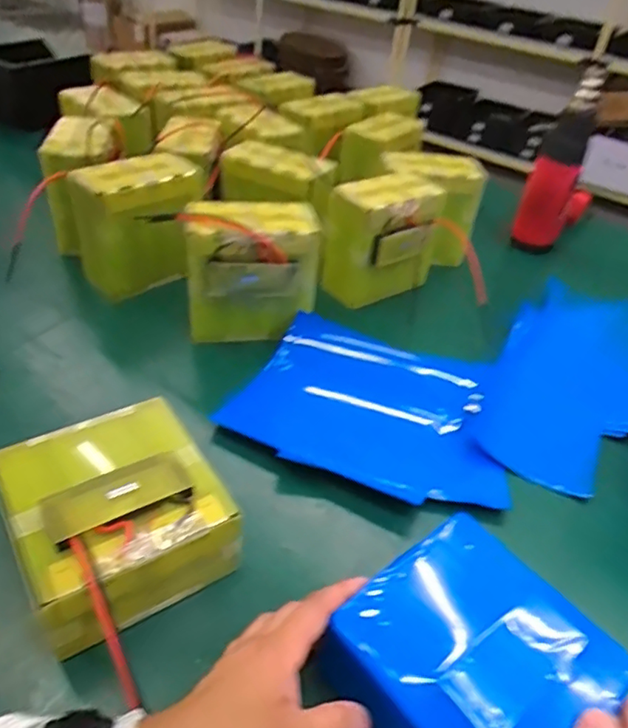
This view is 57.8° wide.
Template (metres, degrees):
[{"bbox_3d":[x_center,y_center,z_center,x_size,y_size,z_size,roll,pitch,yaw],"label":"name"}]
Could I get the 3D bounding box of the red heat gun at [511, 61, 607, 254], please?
[{"bbox_3d":[0.423,-0.338,0.935,0.078,0.244,0.187,29,44,25],"label":"red heat gun"}]

